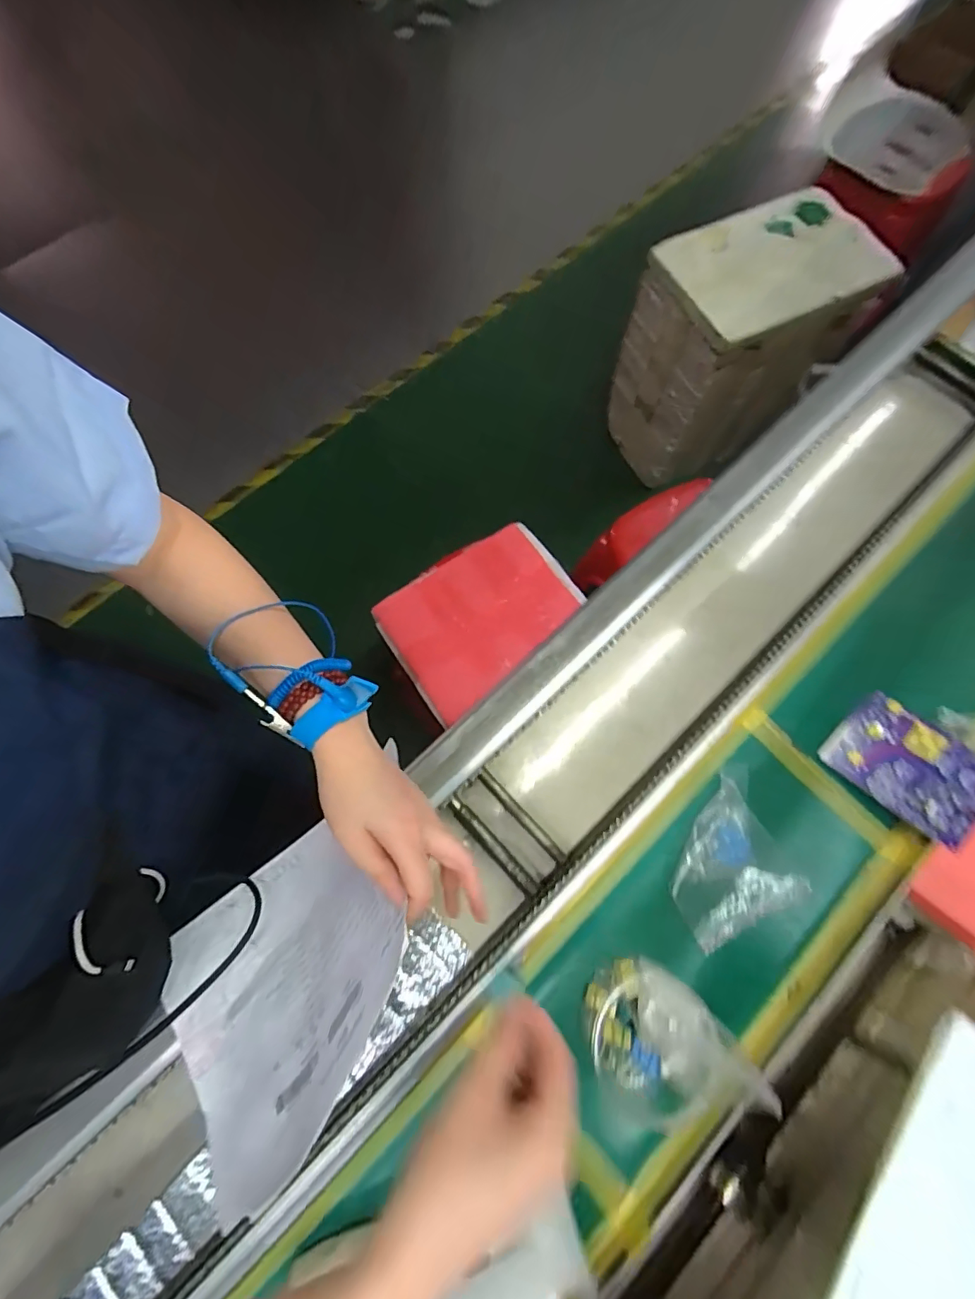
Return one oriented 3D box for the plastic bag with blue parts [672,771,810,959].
[{"bbox_3d":[0.212,0.192,0.453,0.109,0.035,0.108,-30,74,-9],"label":"plastic bag with blue parts"}]

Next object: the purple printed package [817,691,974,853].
[{"bbox_3d":[0.403,0.110,0.484,0.098,0.007,0.124,-43,62,-11],"label":"purple printed package"}]

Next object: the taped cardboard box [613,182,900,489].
[{"bbox_3d":[0.577,-0.709,1.251,0.411,0.507,0.333,-30,74,-9],"label":"taped cardboard box"}]

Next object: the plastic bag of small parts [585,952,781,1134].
[{"bbox_3d":[0.128,0.306,0.380,0.095,0.103,0.104,-38,76,-12],"label":"plastic bag of small parts"}]

